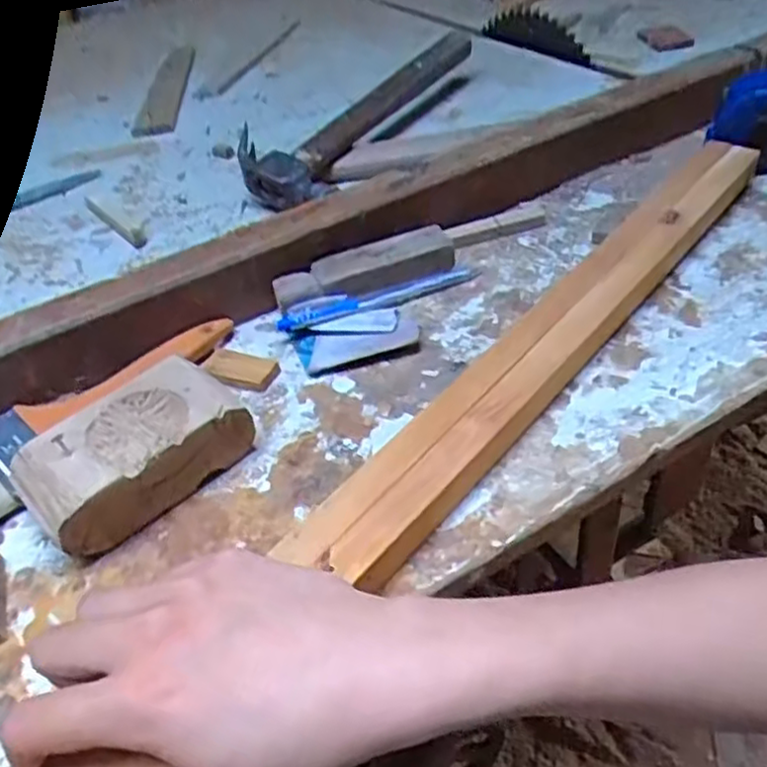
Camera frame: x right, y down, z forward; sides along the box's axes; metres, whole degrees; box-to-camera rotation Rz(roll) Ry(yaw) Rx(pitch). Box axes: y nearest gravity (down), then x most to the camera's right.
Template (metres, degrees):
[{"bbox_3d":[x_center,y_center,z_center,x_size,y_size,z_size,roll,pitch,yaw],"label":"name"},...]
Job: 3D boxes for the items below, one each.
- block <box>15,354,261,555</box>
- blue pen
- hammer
[{"bbox_3d":[-0.123,0.033,0.343,0.062,0.034,0.100,29,53,35],"label":"block"},{"bbox_3d":[0.000,-0.054,0.438,0.133,0.011,0.014,-18,42,-11],"label":"blue pen"},{"bbox_3d":[-0.023,-0.247,0.620,0.100,0.056,0.289,16,47,23],"label":"hammer"}]

